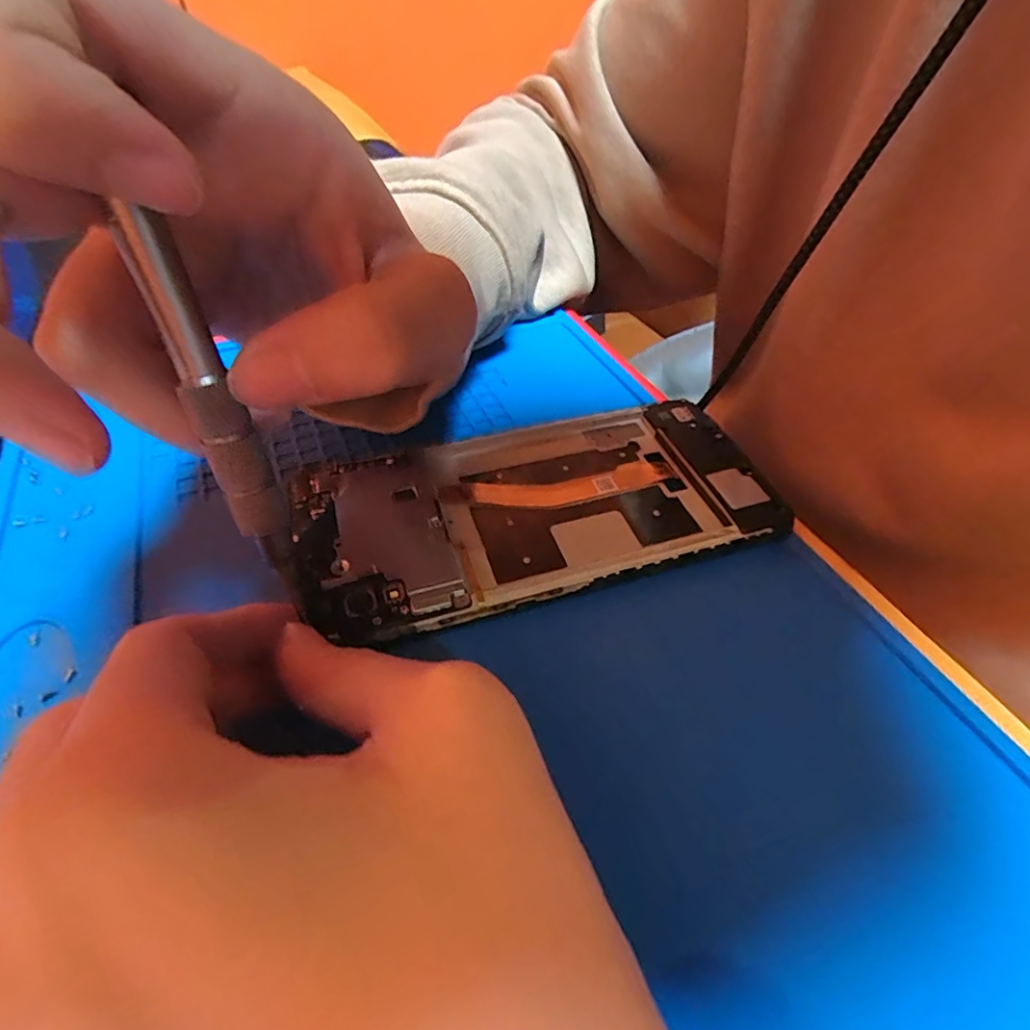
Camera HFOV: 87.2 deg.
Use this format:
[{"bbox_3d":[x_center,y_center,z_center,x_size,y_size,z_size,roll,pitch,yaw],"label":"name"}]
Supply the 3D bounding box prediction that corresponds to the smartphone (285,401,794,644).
[{"bbox_3d":[0.007,-0.006,0.172,0.145,0.011,0.071,-14,48,-15],"label":"smartphone"}]

